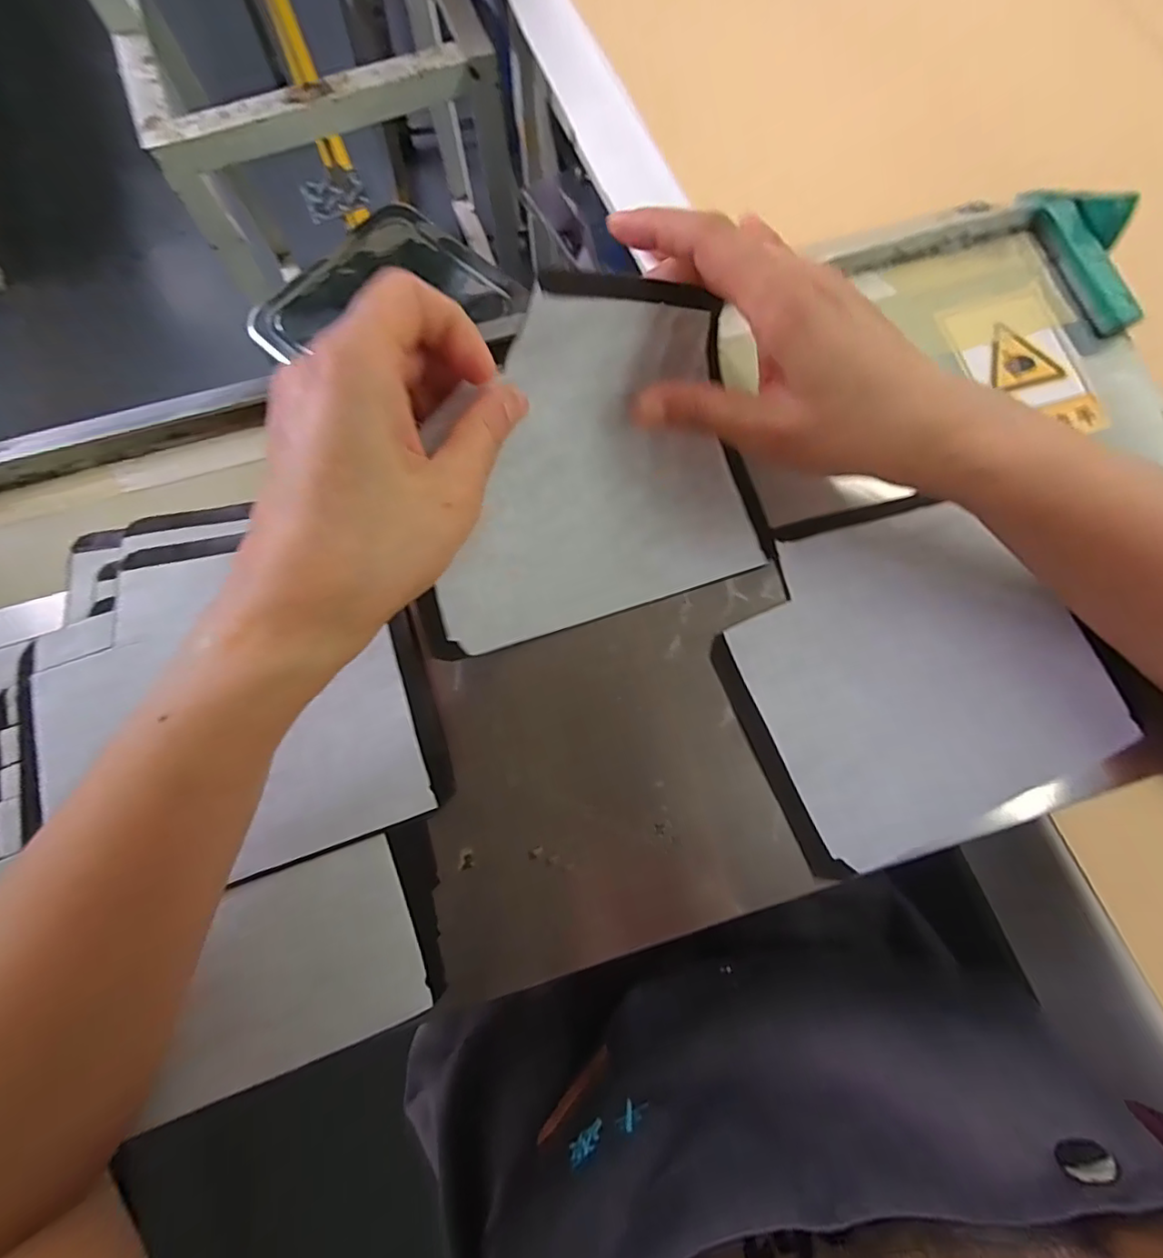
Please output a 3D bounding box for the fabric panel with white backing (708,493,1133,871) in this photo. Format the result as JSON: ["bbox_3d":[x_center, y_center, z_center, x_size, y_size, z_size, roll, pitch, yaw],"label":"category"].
[{"bbox_3d":[0.148,0.019,0.257,0.158,0.008,0.139,-23,82,-5],"label":"fabric panel with white backing"}]

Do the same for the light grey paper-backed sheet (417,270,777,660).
[{"bbox_3d":[0.001,-0.071,0.246,0.158,0.087,0.116,-18,76,-4],"label":"light grey paper-backed sheet"}]

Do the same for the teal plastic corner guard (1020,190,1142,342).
[{"bbox_3d":[0.270,-0.200,0.296,0.030,0.022,0.089,-22,77,-5],"label":"teal plastic corner guard"}]

